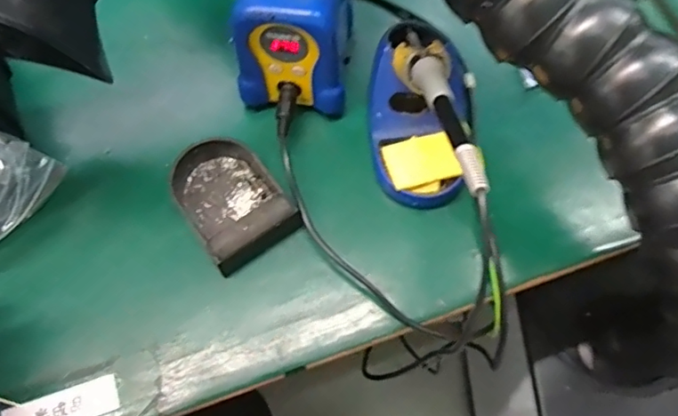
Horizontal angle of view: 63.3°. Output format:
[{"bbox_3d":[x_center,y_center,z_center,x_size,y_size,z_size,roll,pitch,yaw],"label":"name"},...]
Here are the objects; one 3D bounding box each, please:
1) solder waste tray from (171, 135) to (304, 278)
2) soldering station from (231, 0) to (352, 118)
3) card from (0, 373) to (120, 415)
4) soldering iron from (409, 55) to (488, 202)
[{"bbox_3d":[-0.090,-0.009,0.440,0.079,0.036,0.103,-34,71,-12],"label":"solder waste tray"},{"bbox_3d":[-0.039,-0.155,0.456,0.094,0.109,0.112,4,68,3],"label":"soldering station"},{"bbox_3d":[-0.201,0.145,0.396,0.079,0.004,0.024,-18,75,-10],"label":"card"},{"bbox_3d":[0.071,-0.058,0.359,0.020,0.019,0.164,-7,41,-1],"label":"soldering iron"}]

